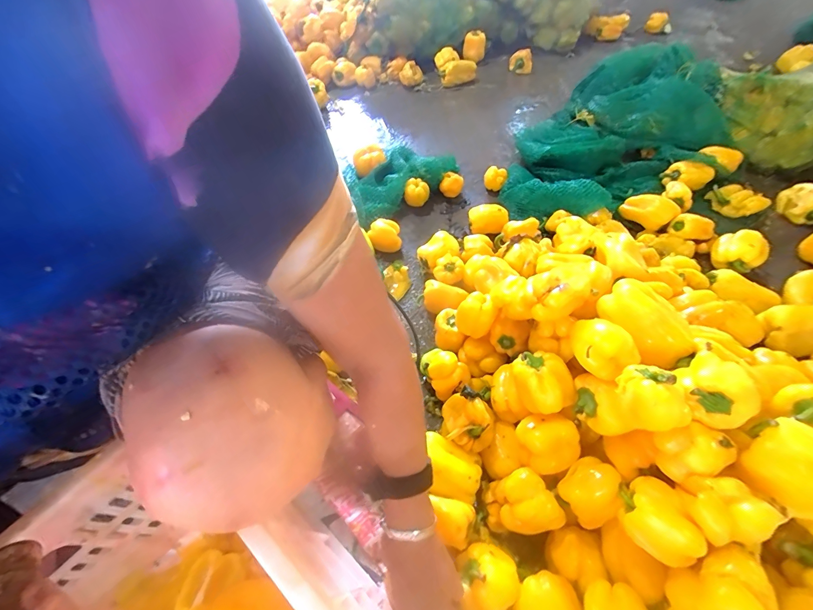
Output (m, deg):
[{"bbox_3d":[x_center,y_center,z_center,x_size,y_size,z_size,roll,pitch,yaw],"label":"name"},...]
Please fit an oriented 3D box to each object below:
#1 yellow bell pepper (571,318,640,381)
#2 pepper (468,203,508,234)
[{"bbox_3d":[0.255,0.056,0.476,0.067,0.060,0.085,-22,55,-16],"label":"yellow bell pepper"},{"bbox_3d":[0.195,-0.203,0.863,0.090,0.059,0.063,29,57,21],"label":"pepper"}]

